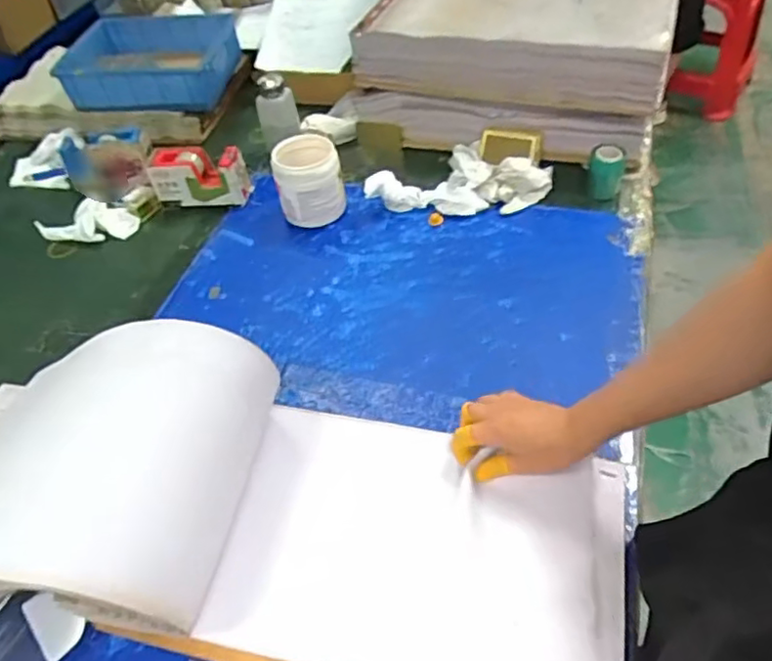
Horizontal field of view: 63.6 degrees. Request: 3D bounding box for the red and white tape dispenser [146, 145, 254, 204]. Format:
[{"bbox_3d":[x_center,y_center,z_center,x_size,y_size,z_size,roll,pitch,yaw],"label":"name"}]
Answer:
[{"bbox_3d":[-0.285,-0.234,0.957,0.141,0.087,0.043,-3,49,3],"label":"red and white tape dispenser"}]

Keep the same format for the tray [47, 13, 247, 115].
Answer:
[{"bbox_3d":[-0.399,-0.460,1.067,0.285,0.081,0.194,-6,48,1],"label":"tray"}]

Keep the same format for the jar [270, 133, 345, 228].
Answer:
[{"bbox_3d":[-0.113,-0.215,0.913,0.092,0.106,0.085,-3,49,3],"label":"jar"}]

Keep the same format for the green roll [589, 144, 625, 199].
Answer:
[{"bbox_3d":[0.322,-0.231,0.914,0.050,0.066,0.045,13,51,15],"label":"green roll"}]

